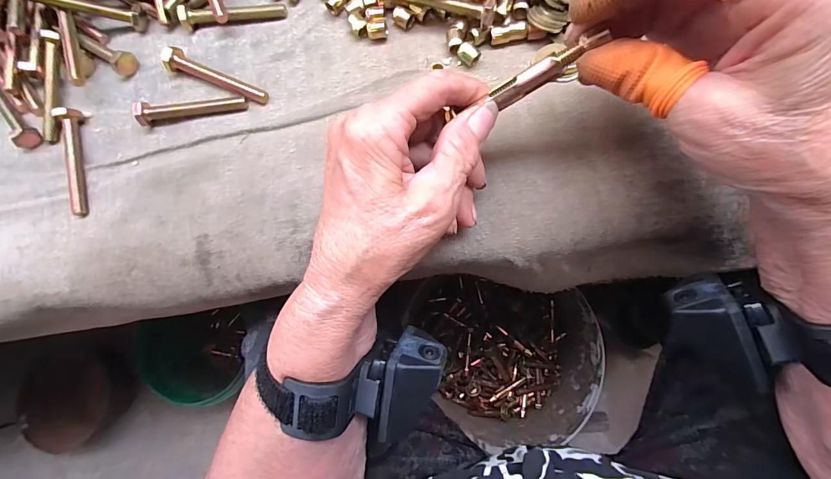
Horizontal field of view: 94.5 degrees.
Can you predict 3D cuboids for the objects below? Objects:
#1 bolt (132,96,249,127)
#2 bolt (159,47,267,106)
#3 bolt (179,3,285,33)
[{"bbox_3d":[-0.139,-0.081,0.233,0.070,0.011,0.012,-7,82,6],"label":"bolt"},{"bbox_3d":[-0.122,-0.099,0.233,0.065,0.014,0.013,23,86,9],"label":"bolt"},{"bbox_3d":[-0.113,-0.140,0.236,0.064,0.012,0.012,-3,82,6],"label":"bolt"}]

